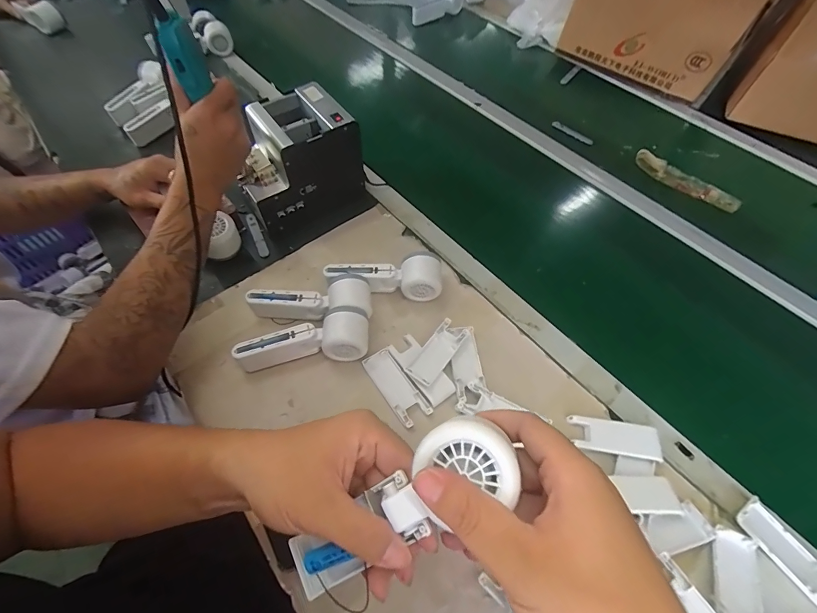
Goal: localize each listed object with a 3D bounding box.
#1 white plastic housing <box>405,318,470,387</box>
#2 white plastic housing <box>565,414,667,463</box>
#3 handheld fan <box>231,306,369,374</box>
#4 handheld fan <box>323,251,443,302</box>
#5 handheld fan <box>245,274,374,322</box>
[{"bbox_3d":[0.039,0.061,0.514,0.039,0.019,0.100,33,62,17],"label":"white plastic housing"},{"bbox_3d":[0.245,0.156,0.462,0.099,0.015,0.038,11,58,5],"label":"white plastic housing"},{"bbox_3d":[-0.135,0.046,0.500,0.162,0.057,0.054,-8,58,-8],"label":"handheld fan"},{"bbox_3d":[-0.033,-0.044,0.568,0.165,0.053,0.059,4,58,0],"label":"handheld fan"},{"bbox_3d":[-0.135,-0.013,0.543,0.162,0.048,0.053,2,58,-1],"label":"handheld fan"}]

